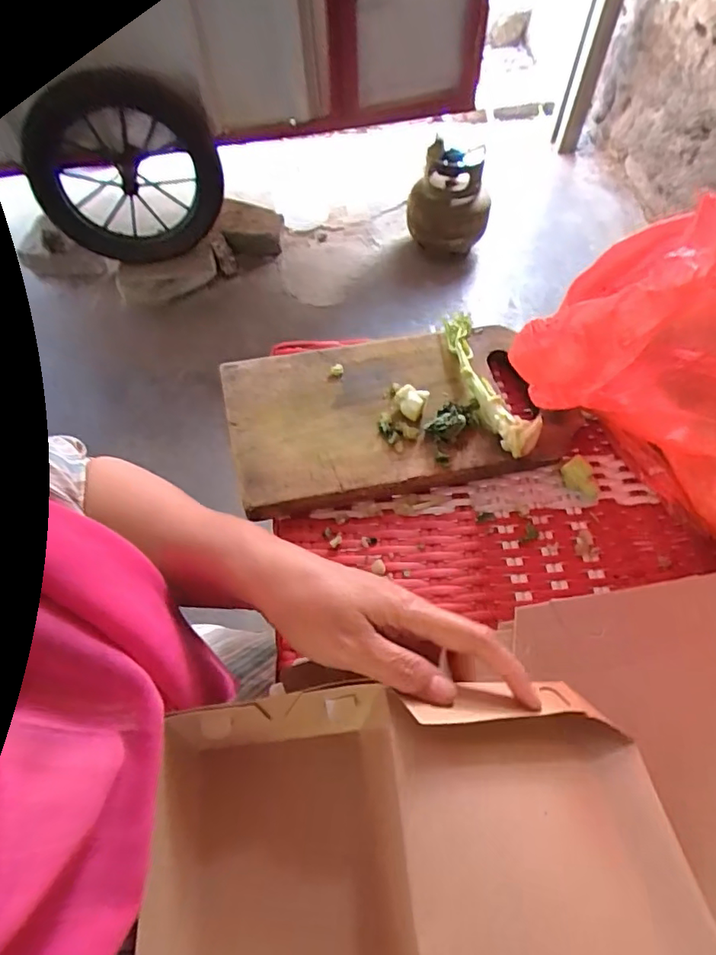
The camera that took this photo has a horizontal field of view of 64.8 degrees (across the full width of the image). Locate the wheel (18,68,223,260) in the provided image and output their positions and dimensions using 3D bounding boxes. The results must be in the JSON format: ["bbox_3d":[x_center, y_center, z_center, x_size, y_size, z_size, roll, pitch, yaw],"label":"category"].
[{"bbox_3d":[-0.592,-0.764,1.412,0.469,0.444,0.107,-7,57,-6],"label":"wheel"}]

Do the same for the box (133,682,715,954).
[{"bbox_3d":[0.024,0.191,0.255,0.250,0.055,0.178,-6,57,-5],"label":"box"}]

